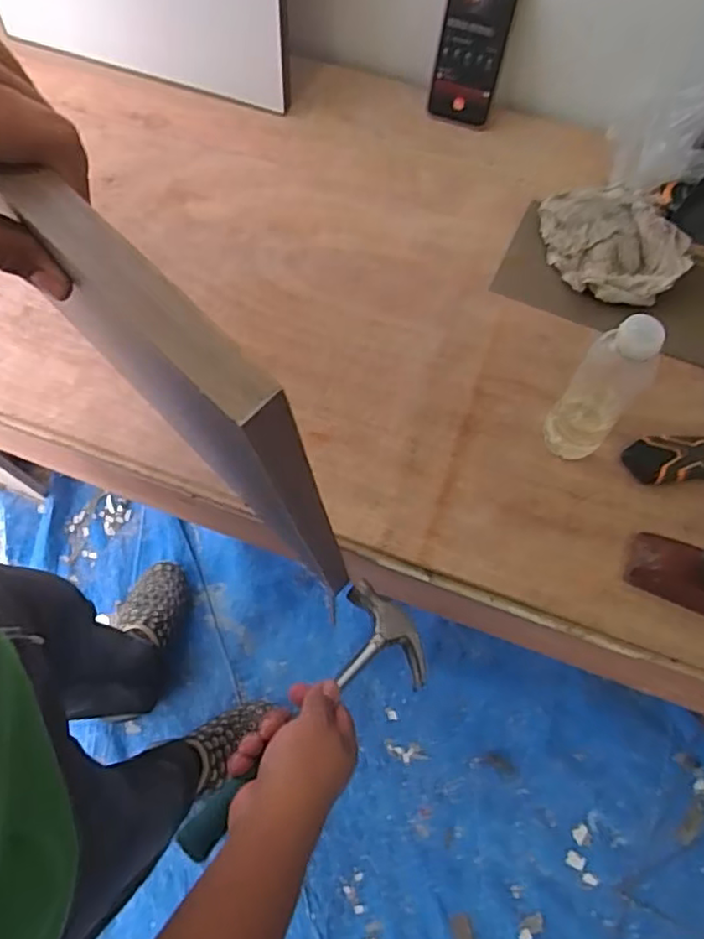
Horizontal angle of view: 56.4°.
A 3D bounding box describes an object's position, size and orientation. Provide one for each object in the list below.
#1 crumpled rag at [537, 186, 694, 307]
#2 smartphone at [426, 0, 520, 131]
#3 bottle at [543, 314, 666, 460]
[{"bbox_3d":[0.280,-0.252,0.711,0.125,0.049,0.168,-10,69,-3],"label":"crumpled rag"},{"bbox_3d":[0.137,-0.485,0.756,0.078,0.166,0.015,16,51,6],"label":"smartphone"},{"bbox_3d":[0.214,-0.066,0.565,0.052,0.183,0.047,32,73,12],"label":"bottle"}]

